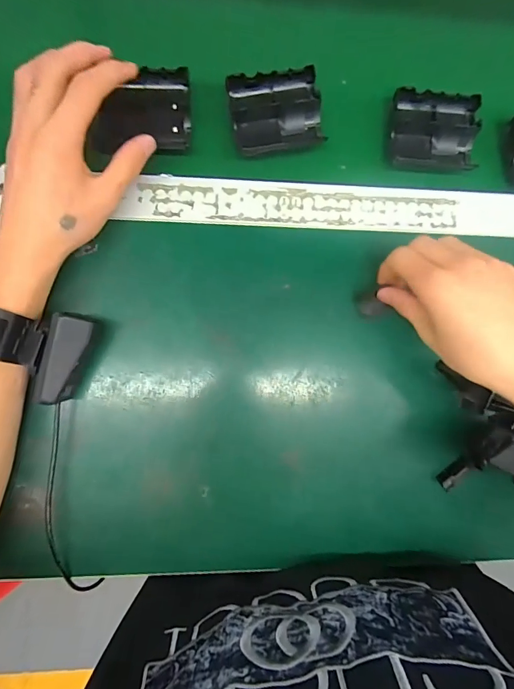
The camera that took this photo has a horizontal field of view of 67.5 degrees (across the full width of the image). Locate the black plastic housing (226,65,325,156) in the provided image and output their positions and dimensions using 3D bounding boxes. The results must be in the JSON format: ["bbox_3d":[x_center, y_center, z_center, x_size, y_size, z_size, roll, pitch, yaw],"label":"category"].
[{"bbox_3d":[0.018,-0.205,0.341,0.079,0.018,0.062,-12,89,-6],"label":"black plastic housing"}]

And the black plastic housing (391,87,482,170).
[{"bbox_3d":[0.161,-0.193,0.354,0.077,0.022,0.065,4,87,-5],"label":"black plastic housing"}]

